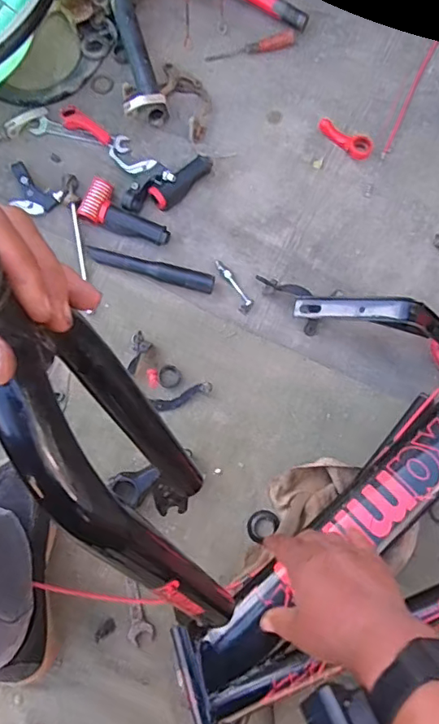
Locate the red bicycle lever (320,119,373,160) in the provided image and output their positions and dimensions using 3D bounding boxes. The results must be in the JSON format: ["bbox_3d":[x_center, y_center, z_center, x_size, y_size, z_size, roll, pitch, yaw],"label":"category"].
[{"bbox_3d":[0.192,-0.340,0.802,0.089,0.020,0.031,29,80,5],"label":"red bicycle lever"}]

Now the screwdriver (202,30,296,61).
[{"bbox_3d":[0.050,-0.493,0.820,0.141,0.013,0.017,-13,79,-3],"label":"screwdriver"}]

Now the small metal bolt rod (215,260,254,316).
[{"bbox_3d":[0.018,-0.110,0.763,0.022,0.007,0.087,-37,81,-7],"label":"small metal bolt rod"}]

